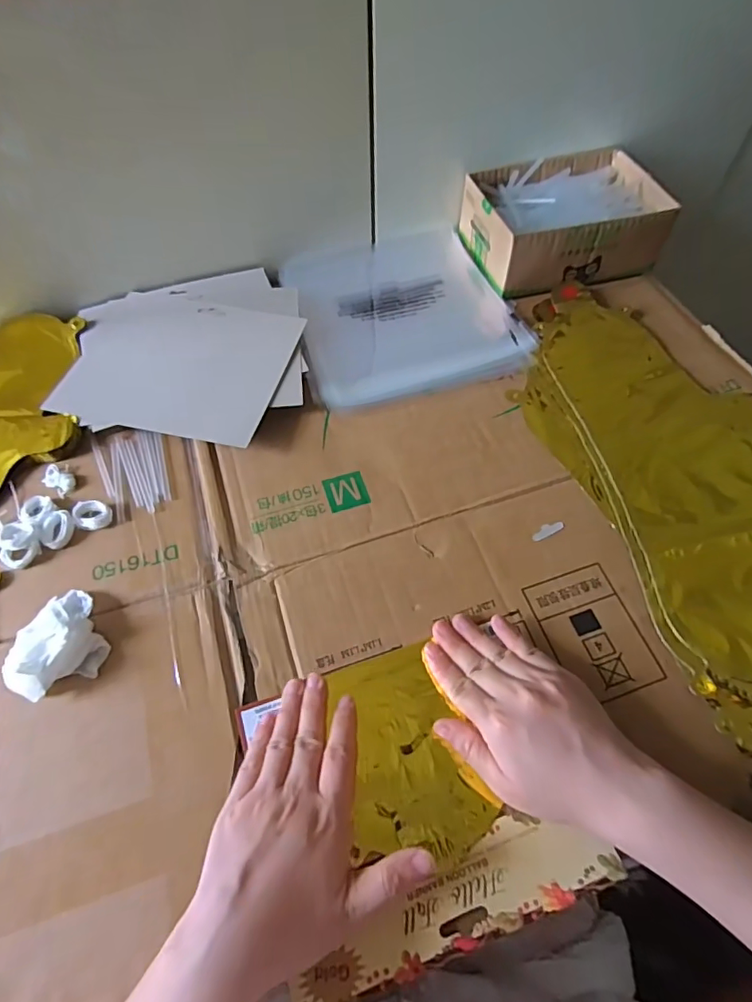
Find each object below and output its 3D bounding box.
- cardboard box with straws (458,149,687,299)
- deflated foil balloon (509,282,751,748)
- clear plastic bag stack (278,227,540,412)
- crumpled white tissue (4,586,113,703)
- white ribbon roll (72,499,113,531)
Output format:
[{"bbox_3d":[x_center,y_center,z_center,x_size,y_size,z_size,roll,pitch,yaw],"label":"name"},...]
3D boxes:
[{"bbox_3d":[0.199,-0.299,0.560,0.187,0.065,0.134,-16,61,-9],"label":"cardboard box with straws"},{"bbox_3d":[0.273,-0.016,0.429,0.224,0.008,0.454,-20,61,-11],"label":"deflated foil balloon"},{"bbox_3d":[0.023,-0.205,0.547,0.213,0.013,0.229,-15,60,-9],"label":"clear plastic bag stack"},{"bbox_3d":[-0.221,0.095,0.353,0.058,0.029,0.064,-28,63,-15],"label":"crumpled white tissue"},{"bbox_3d":[-0.225,0.011,0.414,0.028,0.009,0.024,24,62,14],"label":"white ribbon roll"}]

